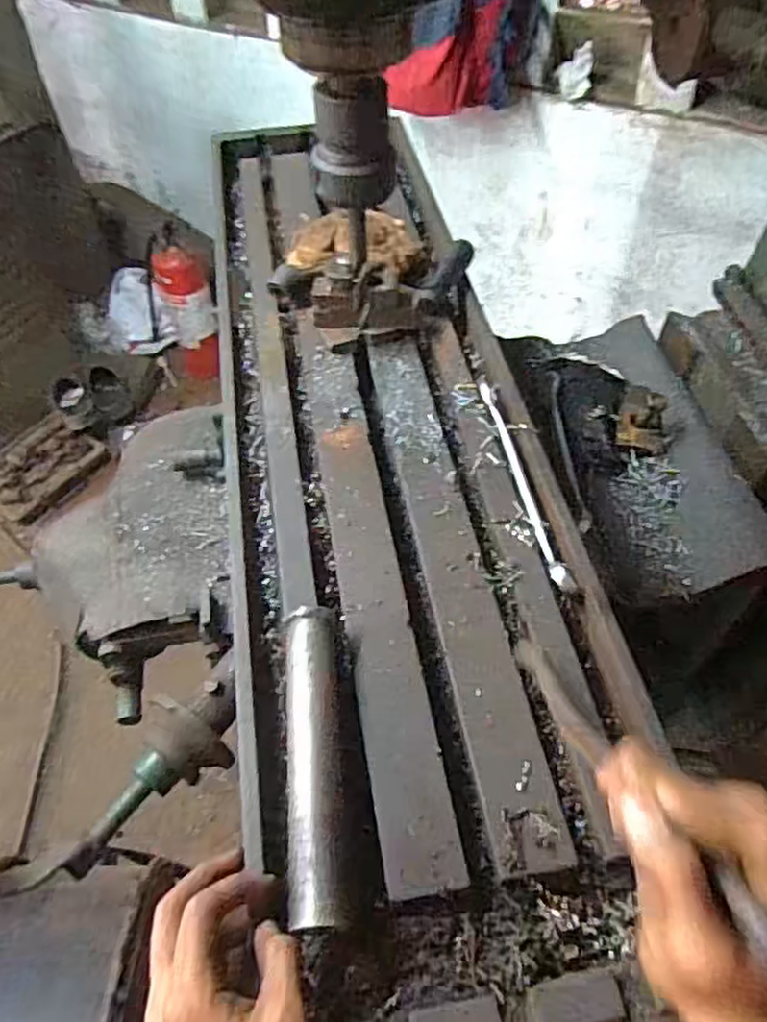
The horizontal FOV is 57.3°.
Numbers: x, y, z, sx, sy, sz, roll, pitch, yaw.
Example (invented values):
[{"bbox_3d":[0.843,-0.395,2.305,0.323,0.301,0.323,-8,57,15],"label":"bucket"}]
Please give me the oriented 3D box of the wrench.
[{"bbox_3d":[0.113,-0.027,0.575,0.017,0.021,0.206,-11,53,-7],"label":"wrench"}]

